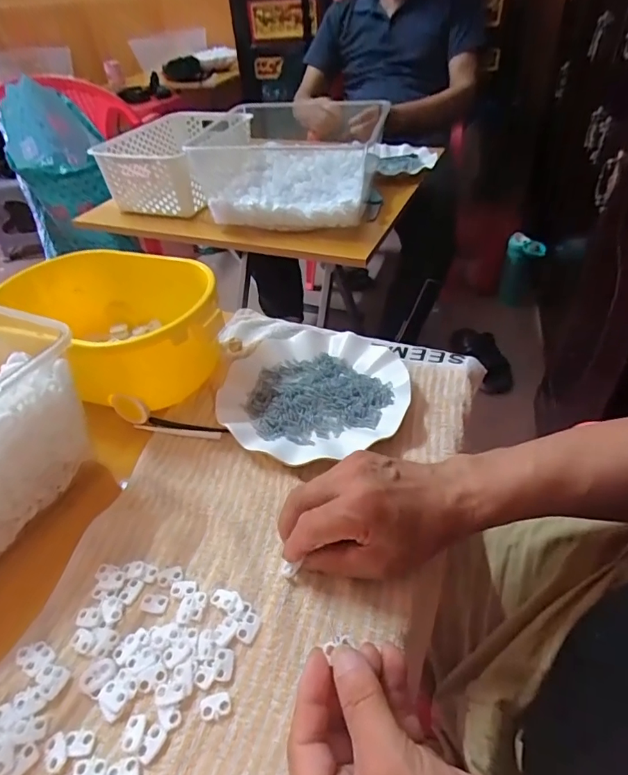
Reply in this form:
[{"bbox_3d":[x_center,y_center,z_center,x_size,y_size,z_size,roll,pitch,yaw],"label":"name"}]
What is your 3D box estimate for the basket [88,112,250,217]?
[{"bbox_3d":[-0.267,-0.454,0.977,0.223,0.131,0.314,9,43,16],"label":"basket"}]

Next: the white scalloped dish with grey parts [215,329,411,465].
[{"bbox_3d":[0.000,0.002,0.481,0.184,0.021,0.174,-3,41,2],"label":"white scalloped dish with grey parts"}]

